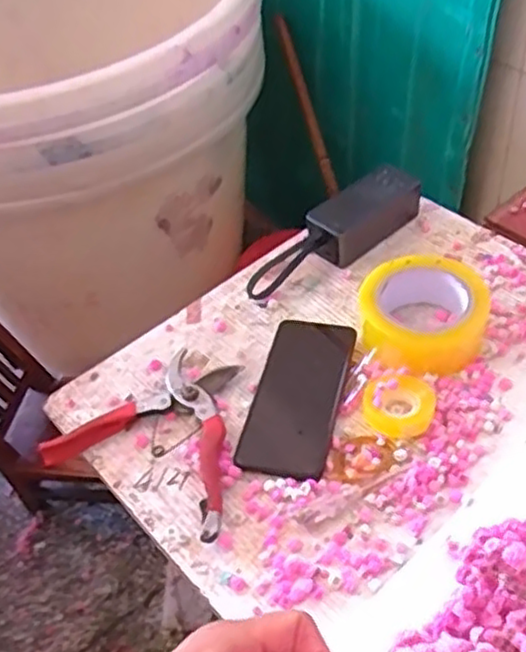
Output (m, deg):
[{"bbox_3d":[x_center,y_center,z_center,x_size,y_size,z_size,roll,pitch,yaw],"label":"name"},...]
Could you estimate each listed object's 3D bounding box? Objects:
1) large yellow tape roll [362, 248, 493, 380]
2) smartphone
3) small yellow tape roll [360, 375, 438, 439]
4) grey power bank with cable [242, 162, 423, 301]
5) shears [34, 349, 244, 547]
[{"bbox_3d":[0.148,-0.012,0.657,0.114,0.050,0.123,-4,46,4],"label":"large yellow tape roll"},{"bbox_3d":[0.033,0.058,0.631,0.076,0.013,0.168,9,48,15],"label":"smartphone"},{"bbox_3d":[0.115,0.067,0.601,0.061,0.017,0.060,-4,46,4],"label":"small yellow tape roll"},{"bbox_3d":[0.076,-0.099,0.747,0.219,0.056,0.048,-33,51,-22],"label":"grey power bank with cable"},{"bbox_3d":[-0.076,0.086,0.615,0.169,0.020,0.156,18,51,23],"label":"shears"}]

